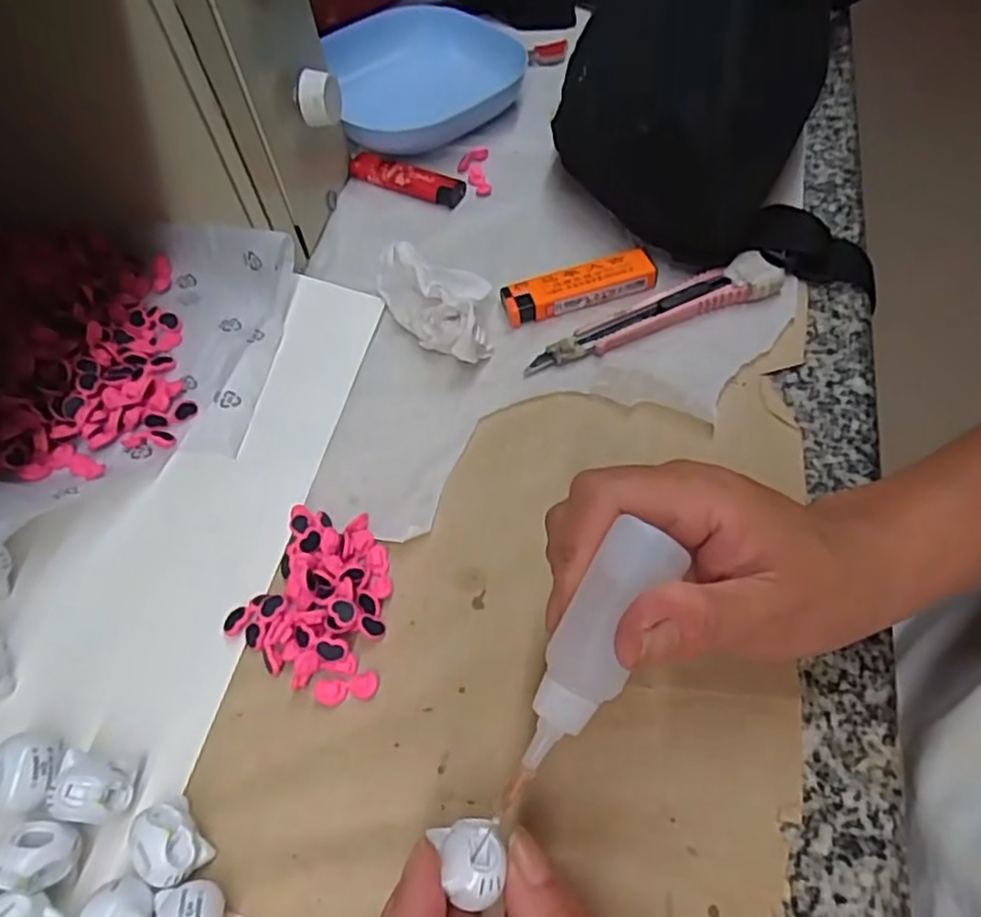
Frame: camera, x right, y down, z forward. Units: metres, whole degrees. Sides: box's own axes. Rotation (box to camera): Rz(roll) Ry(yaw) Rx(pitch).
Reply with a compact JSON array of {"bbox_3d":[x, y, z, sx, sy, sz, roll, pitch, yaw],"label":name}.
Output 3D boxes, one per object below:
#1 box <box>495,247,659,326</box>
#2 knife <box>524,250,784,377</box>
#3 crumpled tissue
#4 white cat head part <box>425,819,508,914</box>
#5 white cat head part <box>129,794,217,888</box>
[{"bbox_3d":[0.046,-0.091,0.367,0.079,0.013,0.022,-16,58,-5],"label":"box"},{"bbox_3d":[0.082,-0.074,0.352,0.134,0.013,0.022,-21,59,-7],"label":"knife"},{"bbox_3d":[-0.024,-0.082,0.357,0.041,0.035,0.077,-38,62,-17],"label":"crumpled tissue"},{"bbox_3d":[-0.005,0.118,0.206,0.019,0.015,0.024,-22,61,-11],"label":"white cat head part"},{"bbox_3d":[-0.111,0.131,0.239,0.020,0.018,0.027,-41,63,-19],"label":"white cat head part"}]

